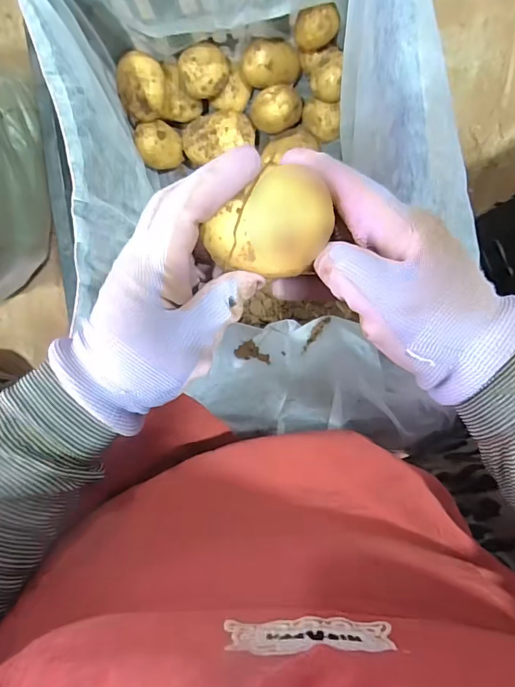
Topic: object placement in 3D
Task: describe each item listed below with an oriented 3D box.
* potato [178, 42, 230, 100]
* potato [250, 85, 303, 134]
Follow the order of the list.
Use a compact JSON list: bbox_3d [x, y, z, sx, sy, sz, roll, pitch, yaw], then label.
[{"bbox_3d":[-0.067,-0.349,0.555,0.062,0.042,0.046,-19,92,6],"label":"potato"},{"bbox_3d":[0.025,-0.302,0.564,0.066,0.040,0.048,-4,94,5],"label":"potato"}]

